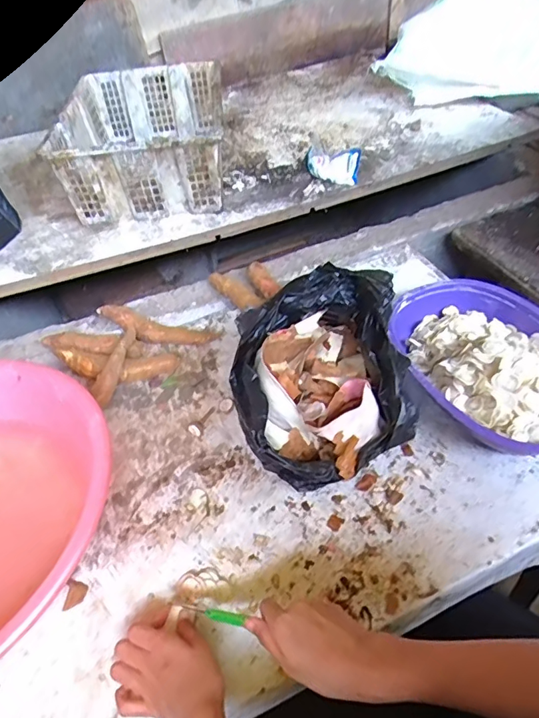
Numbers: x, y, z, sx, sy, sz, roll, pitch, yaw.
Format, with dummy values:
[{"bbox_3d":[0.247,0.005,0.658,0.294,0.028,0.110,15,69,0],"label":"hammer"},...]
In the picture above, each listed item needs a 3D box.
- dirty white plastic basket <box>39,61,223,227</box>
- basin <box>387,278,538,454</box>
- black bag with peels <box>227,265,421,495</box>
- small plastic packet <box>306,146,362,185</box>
[{"bbox_3d":[-0.273,-0.504,1.088,0.326,0.173,0.471,-8,46,0],"label":"dirty white plastic basket"},{"bbox_3d":[0.289,0.004,0.632,0.218,0.091,0.297,-30,51,-20],"label":"basin"},{"bbox_3d":[0.062,0.003,0.633,0.212,0.130,0.313,-5,47,2],"label":"black bag with peels"},{"bbox_3d":[0.134,-0.418,1.035,0.125,0.071,0.047,18,52,22],"label":"small plastic packet"}]

